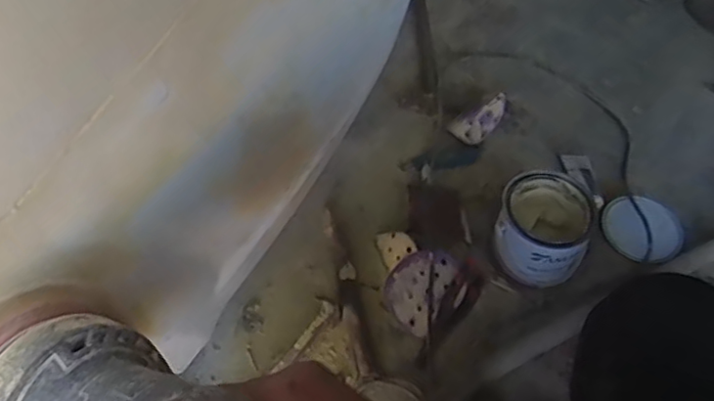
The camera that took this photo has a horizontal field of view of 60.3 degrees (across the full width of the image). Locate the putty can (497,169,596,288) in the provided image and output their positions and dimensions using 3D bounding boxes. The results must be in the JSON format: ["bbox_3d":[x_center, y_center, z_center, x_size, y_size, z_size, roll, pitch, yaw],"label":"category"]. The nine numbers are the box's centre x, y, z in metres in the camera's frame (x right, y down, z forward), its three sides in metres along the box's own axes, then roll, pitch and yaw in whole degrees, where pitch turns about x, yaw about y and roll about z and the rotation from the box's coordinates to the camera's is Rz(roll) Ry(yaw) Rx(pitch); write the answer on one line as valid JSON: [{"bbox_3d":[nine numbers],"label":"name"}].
[{"bbox_3d":[0.301,0.046,1.013,0.137,0.133,0.144,1,57,-2],"label":"putty can"}]

